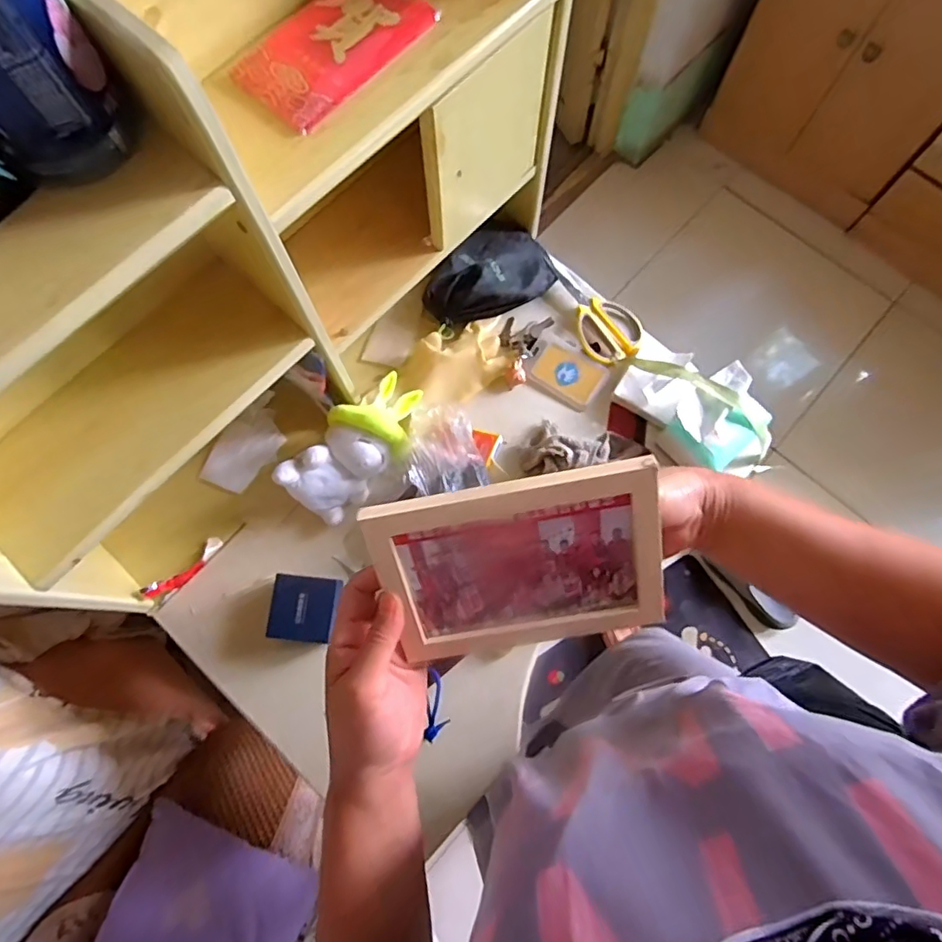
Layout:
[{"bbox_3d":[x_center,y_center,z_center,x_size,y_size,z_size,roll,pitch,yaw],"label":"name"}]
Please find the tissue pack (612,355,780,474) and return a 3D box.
[{"bbox_3d":[0.300,-0.079,0.759,0.124,0.071,0.202,-35,77,-9],"label":"tissue pack"}]

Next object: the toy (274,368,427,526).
[{"bbox_3d":[-0.137,-0.031,0.720,0.095,0.095,0.203,40,78,11],"label":"toy"}]

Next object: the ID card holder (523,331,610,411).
[{"bbox_3d":[0.132,-0.141,0.788,0.104,0.015,0.069,35,77,9],"label":"ID card holder"}]

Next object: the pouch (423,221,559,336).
[{"bbox_3d":[0.021,-0.284,0.810,0.186,0.050,0.123,-26,76,-7],"label":"pouch"}]

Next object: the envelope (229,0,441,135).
[{"bbox_3d":[-0.113,-0.358,0.478,0.090,0.009,0.164,40,78,11],"label":"envelope"}]

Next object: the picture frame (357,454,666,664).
[{"bbox_3d":[0.032,0.061,0.352,0.165,0.123,0.016,-10,30,6],"label":"picture frame"}]

